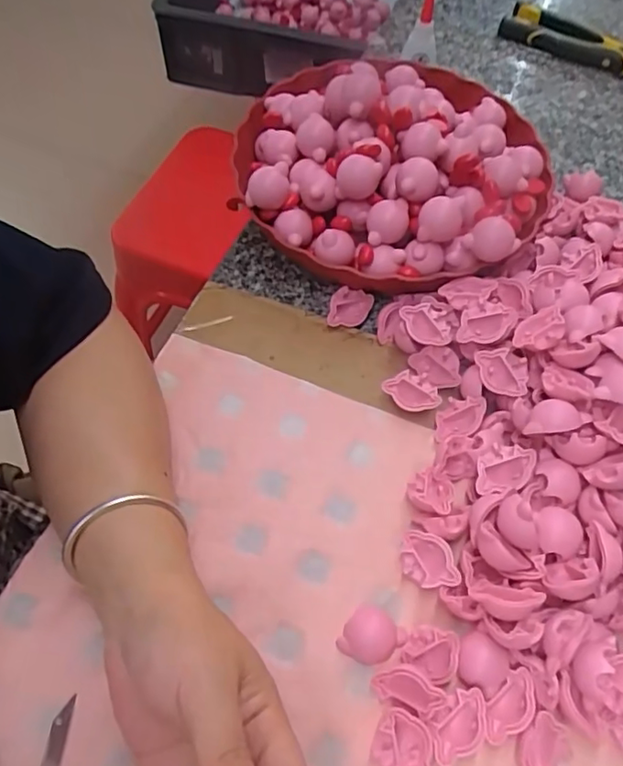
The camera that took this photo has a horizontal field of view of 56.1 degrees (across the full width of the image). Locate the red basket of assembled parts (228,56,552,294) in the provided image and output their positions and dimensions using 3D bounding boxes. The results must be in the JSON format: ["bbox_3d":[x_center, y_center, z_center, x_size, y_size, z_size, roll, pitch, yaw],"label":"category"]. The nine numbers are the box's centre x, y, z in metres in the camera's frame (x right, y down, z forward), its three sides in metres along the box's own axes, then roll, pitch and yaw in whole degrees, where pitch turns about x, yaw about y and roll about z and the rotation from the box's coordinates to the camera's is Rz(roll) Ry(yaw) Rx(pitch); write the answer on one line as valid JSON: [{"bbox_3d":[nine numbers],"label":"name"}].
[{"bbox_3d":[0.061,-0.173,0.456,0.228,0.098,0.233,0,59,0],"label":"red basket of assembled parts"}]

